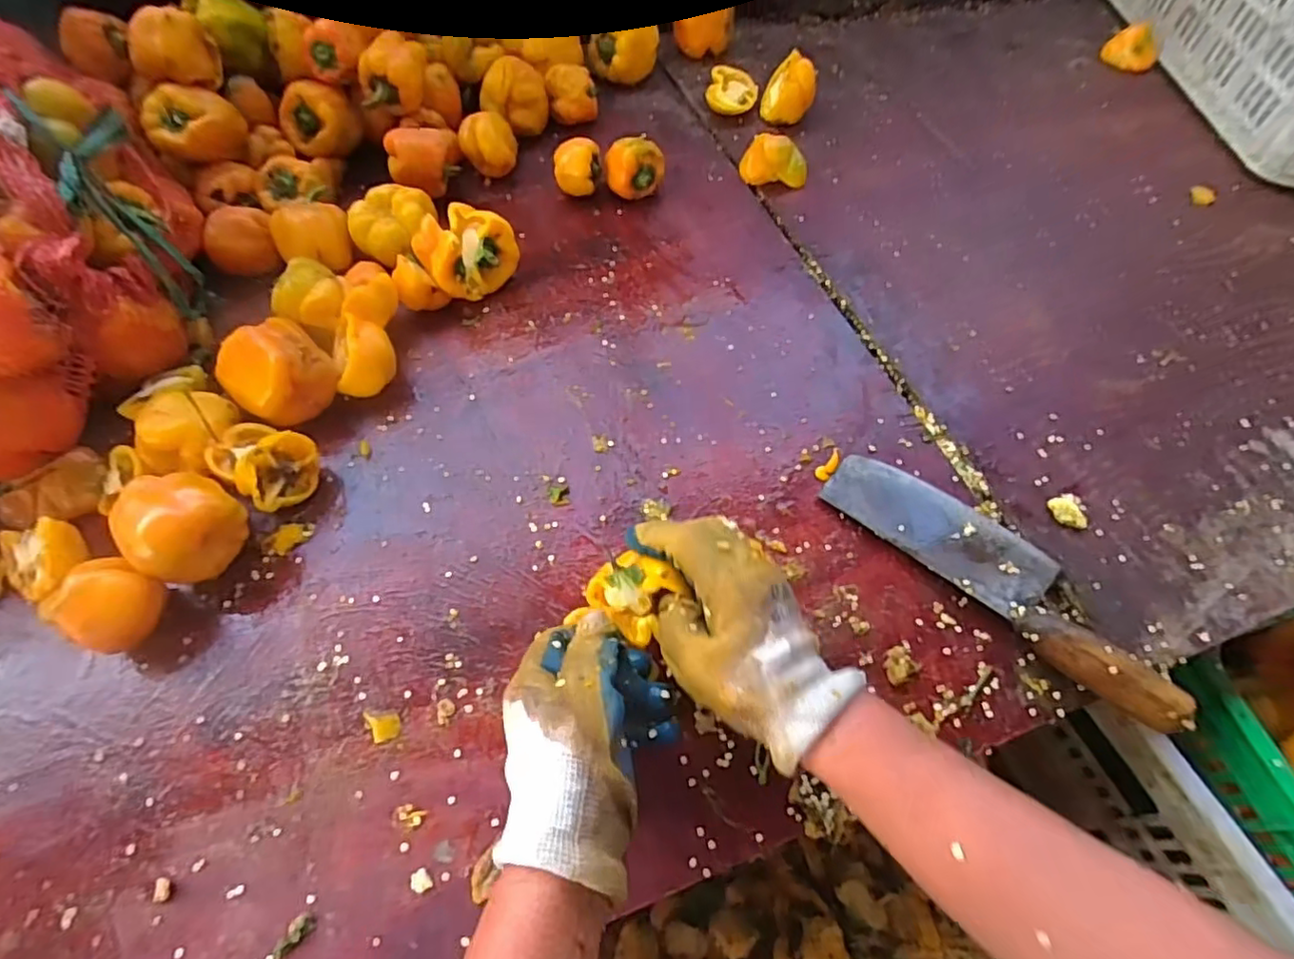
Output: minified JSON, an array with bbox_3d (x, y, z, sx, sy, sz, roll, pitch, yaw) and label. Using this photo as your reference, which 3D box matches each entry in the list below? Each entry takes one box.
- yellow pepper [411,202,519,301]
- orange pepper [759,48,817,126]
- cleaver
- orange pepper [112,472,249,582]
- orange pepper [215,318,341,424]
[{"bbox_3d":[-0.168,-0.205,0.564,0.067,0.067,0.078,32,65,17],"label":"yellow pepper"},{"bbox_3d":[0.164,-0.449,0.710,0.059,0.059,0.048,9,60,5],"label":"orange pepper"},{"bbox_3d":[0.246,0.058,0.430,0.254,0.034,0.077,40,67,21],"label":"cleaver"},{"bbox_3d":[-0.317,0.034,0.427,0.058,0.066,0.065,34,65,18],"label":"orange pepper"},{"bbox_3d":[-0.295,-0.086,0.493,0.061,0.056,0.073,36,66,19],"label":"orange pepper"}]

